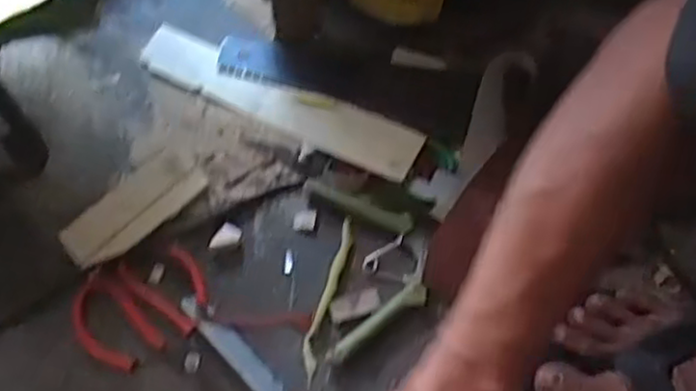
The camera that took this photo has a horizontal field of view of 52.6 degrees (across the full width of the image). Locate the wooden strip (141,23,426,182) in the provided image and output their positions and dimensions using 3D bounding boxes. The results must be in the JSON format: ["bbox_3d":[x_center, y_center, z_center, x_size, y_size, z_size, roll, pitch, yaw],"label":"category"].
[{"bbox_3d":[-0.064,-0.088,0.649,0.273,0.011,0.055,26,67,9],"label":"wooden strip"}]

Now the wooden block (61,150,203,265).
[{"bbox_3d":[-0.180,0.012,0.594,0.121,0.013,0.051,-42,73,-18],"label":"wooden block"}]

